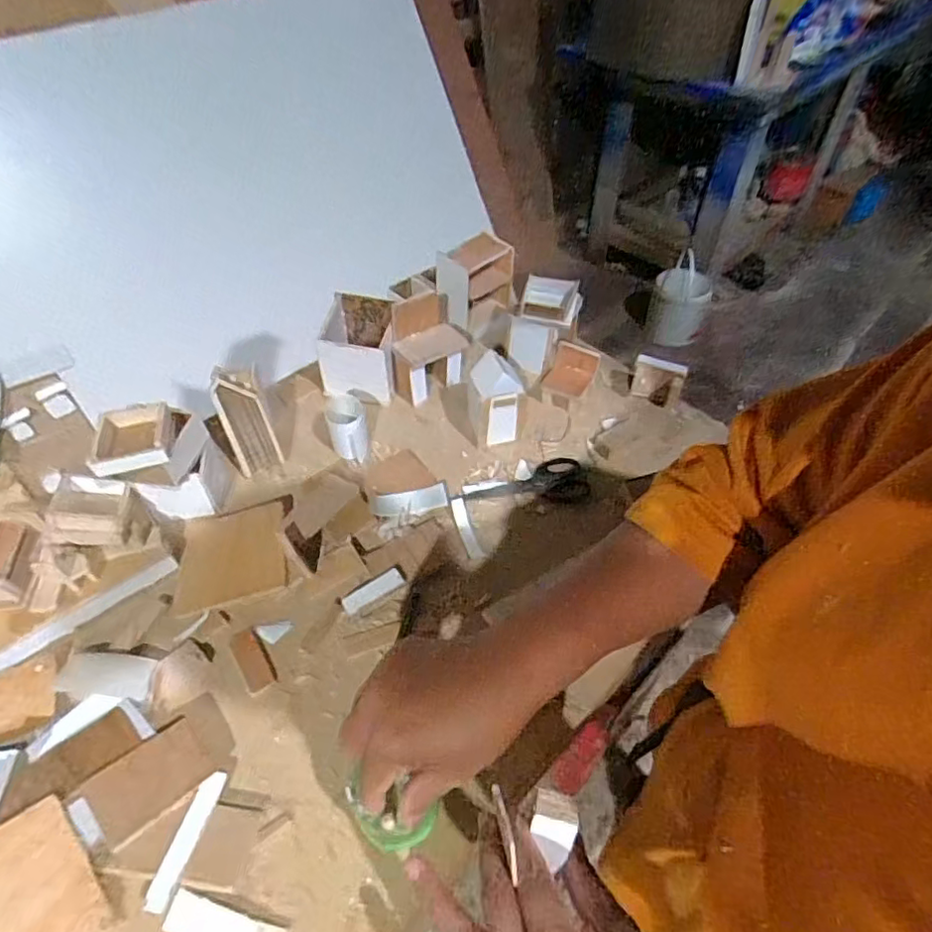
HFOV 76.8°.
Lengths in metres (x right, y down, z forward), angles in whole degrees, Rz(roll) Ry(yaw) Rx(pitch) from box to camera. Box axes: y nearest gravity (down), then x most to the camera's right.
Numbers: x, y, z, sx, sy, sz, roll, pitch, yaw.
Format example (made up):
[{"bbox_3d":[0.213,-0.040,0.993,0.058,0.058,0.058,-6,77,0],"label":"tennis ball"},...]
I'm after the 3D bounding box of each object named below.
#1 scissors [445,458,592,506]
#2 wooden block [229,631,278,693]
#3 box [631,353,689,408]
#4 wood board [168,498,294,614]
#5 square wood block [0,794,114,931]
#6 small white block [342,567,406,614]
[{"bbox_3d":[0.059,0.023,0.613,0.138,0.009,0.055,-15,50,-11],"label":"scissors"},{"bbox_3d":[-0.182,0.165,0.500,0.024,0.004,0.058,-28,54,-21],"label":"wooden block"},{"bbox_3d":[0.226,-0.099,0.695,0.058,0.059,0.019,18,52,16],"label":"box"},{"bbox_3d":[-0.221,0.080,0.561,0.102,0.013,0.108,-10,54,-2],"label":"wood board"},{"bbox_3d":[-0.284,0.276,0.373,0.076,0.006,0.091,-31,74,-36],"label":"square wood block"},{"bbox_3d":[-0.085,0.113,0.537,0.059,0.005,0.019,-30,51,-14],"label":"small white block"}]

